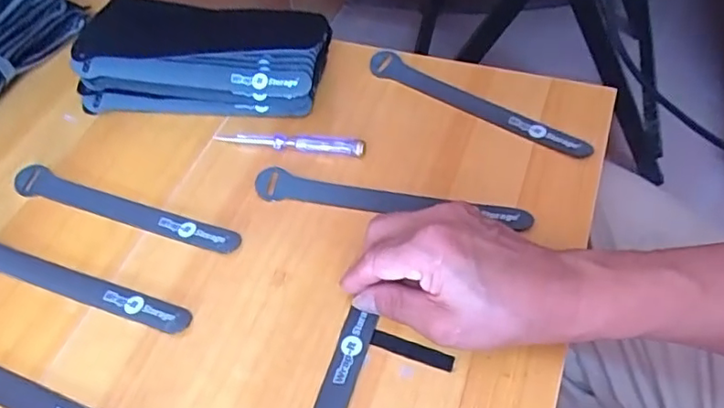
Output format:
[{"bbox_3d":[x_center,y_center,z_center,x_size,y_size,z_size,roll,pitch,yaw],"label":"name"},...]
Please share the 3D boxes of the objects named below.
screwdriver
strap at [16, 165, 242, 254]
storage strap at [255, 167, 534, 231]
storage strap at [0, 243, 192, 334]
[{"bbox_3d":[-0.057,-0.048,0.457,0.121,0.014,0.010,7,55,11],"label":"screwdriver"},{"bbox_3d":[-0.180,0.004,0.436,0.197,0.004,0.023,16,57,17],"label":"strap"},{"bbox_3d":[0.019,-0.003,0.419,0.198,0.006,0.022,8,55,11],"label":"storage strap"},{"bbox_3d":[-0.206,0.052,0.401,0.196,0.007,0.025,16,57,17],"label":"storage strap"}]

